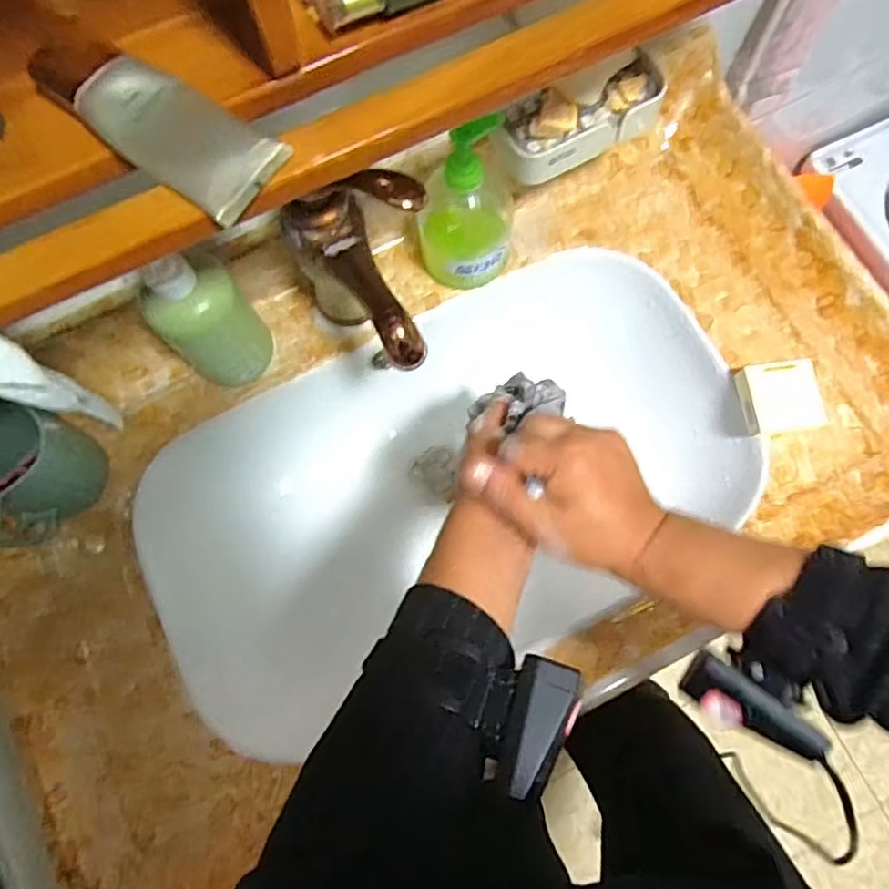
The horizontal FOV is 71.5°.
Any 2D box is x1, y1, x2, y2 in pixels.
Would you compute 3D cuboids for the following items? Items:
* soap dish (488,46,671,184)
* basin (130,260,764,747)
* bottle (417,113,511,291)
[{"bbox_3d":[0.109,-0.266,0.500,0.135,0.031,0.069,-26,76,-5],"label":"soap dish"},{"bbox_3d":[0.000,0.042,0.626,0.554,0.154,0.334,-29,76,-6],"label":"basin"},{"bbox_3d":[0.018,-0.200,0.528,0.087,0.151,0.068,-7,75,0],"label":"bottle"}]

